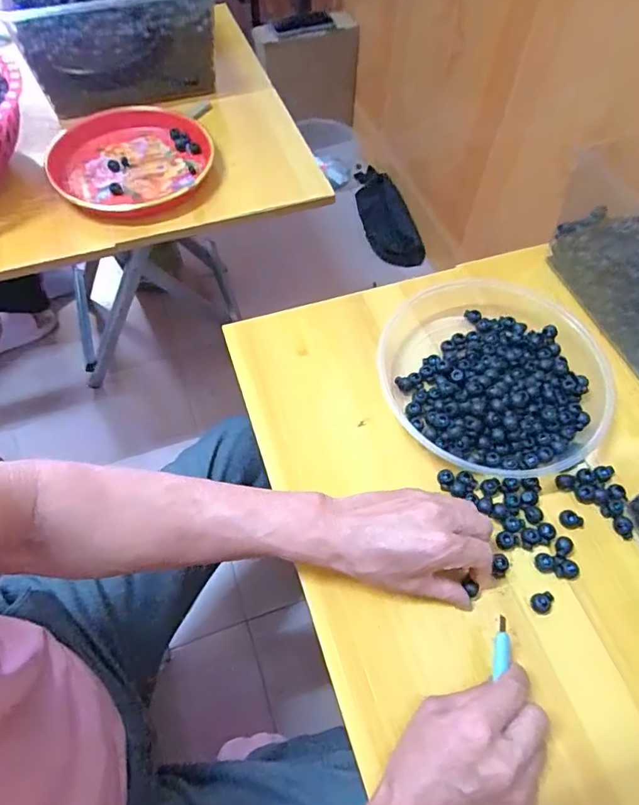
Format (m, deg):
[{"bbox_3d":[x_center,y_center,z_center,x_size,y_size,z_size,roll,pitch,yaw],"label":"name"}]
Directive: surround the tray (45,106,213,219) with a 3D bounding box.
[{"bbox_3d":[-0.254,-0.329,0.681,0.213,0.033,0.208,0,60,0],"label":"tray"}]

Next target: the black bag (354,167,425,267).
[{"bbox_3d":[0.186,-0.528,1.387,0.149,0.076,0.385,-12,61,-7],"label":"black bag"}]

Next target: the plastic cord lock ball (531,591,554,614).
[{"bbox_3d":[0.187,0.168,0.415,0.020,0.013,0.015,-15,61,-8],"label":"plastic cord lock ball"}]

